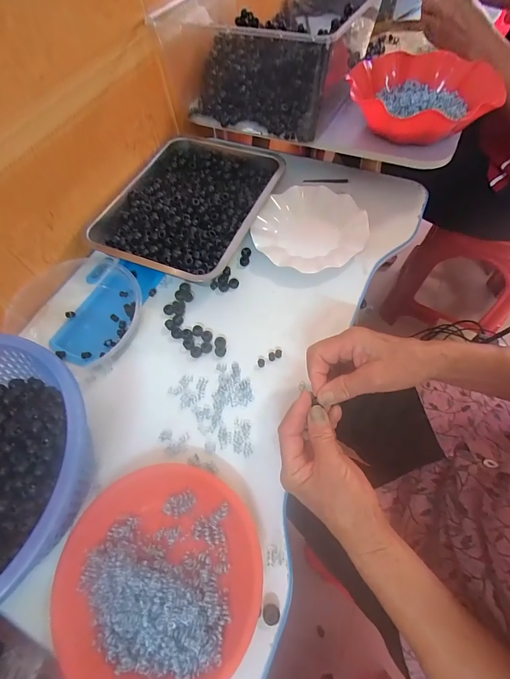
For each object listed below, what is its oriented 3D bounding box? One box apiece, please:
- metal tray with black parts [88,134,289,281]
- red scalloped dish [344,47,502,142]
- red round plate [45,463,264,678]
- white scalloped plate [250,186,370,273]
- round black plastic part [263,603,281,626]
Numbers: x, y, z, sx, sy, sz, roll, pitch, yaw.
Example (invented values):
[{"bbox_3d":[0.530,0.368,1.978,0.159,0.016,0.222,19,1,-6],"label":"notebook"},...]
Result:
[{"bbox_3d":[-0.108,-0.231,0.564,0.242,0.049,0.317,20,64,14],"label":"metal tray with black parts"},{"bbox_3d":[0.262,-0.395,0.532,0.207,0.061,0.225,-2,60,3],"label":"red scalloped dish"},{"bbox_3d":[-0.096,0.228,0.320,0.195,0.033,0.189,-2,60,3],"label":"red round plate"},{"bbox_3d":[0.089,-0.190,0.537,0.176,0.021,0.168,-2,60,3],"label":"white scalloped plate"},{"bbox_3d":[0.015,0.261,0.310,0.016,0.004,0.016,-2,60,3],"label":"round black plastic part"}]

